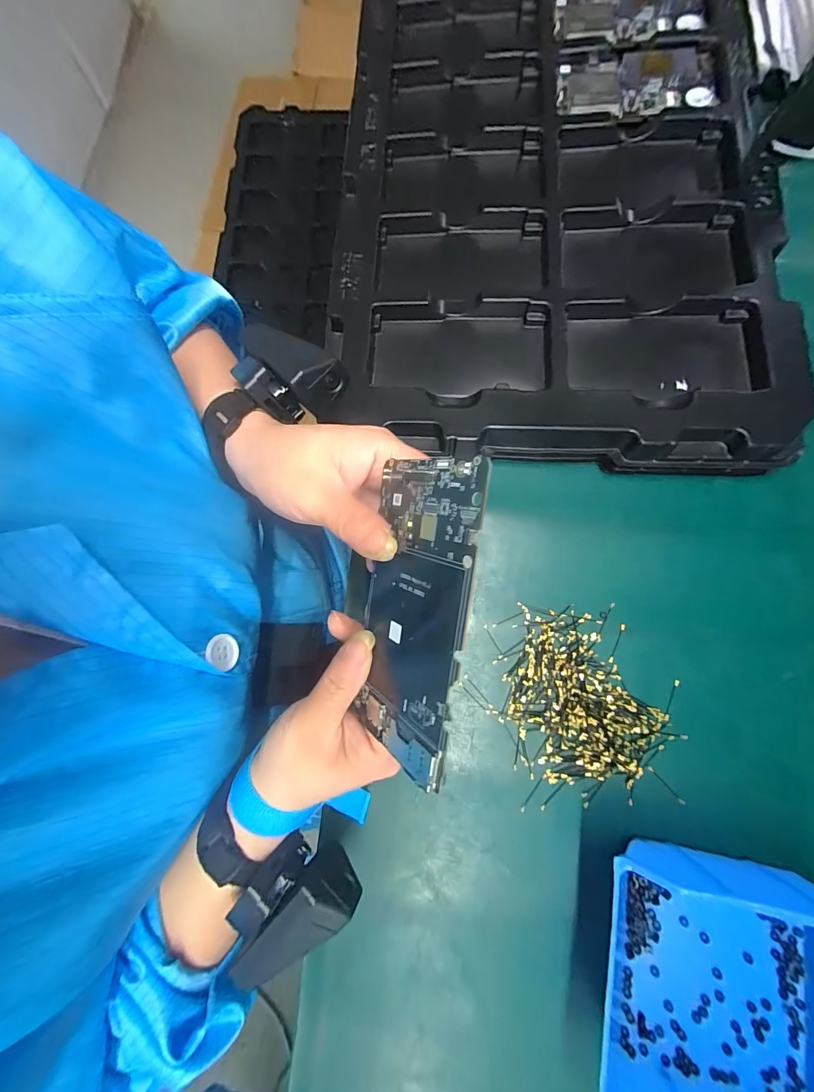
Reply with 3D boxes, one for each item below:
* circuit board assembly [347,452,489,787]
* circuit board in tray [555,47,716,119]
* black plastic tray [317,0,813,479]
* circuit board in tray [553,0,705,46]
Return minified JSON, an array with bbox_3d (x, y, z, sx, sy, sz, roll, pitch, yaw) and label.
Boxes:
[{"bbox_3d":[0.001,0.026,0.165,0.013,0.070,0.122,3,98,-33],"label":"circuit board assembly"},{"bbox_3d":[0.189,-0.385,0.316,0.122,0.011,0.066,3,79,2],"label":"circuit board in tray"},{"bbox_3d":[0.115,-0.325,0.321,0.322,0.042,0.535,3,79,2],"label":"black plastic tray"},{"bbox_3d":[0.195,-0.467,0.336,0.123,0.015,0.071,2,79,2],"label":"circuit board in tray"}]

